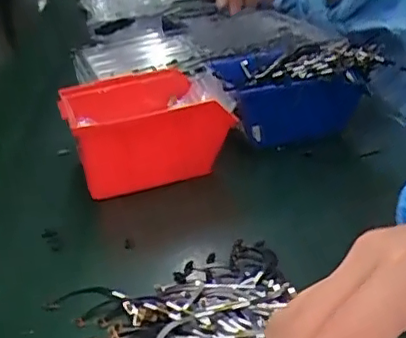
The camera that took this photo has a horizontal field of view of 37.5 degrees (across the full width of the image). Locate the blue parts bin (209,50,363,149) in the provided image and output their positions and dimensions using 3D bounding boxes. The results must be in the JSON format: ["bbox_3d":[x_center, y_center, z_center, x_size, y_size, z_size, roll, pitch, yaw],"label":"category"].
[{"bbox_3d":[0.071,-0.071,0.573,0.114,0.056,0.137,-14,24,-11],"label":"blue parts bin"}]

